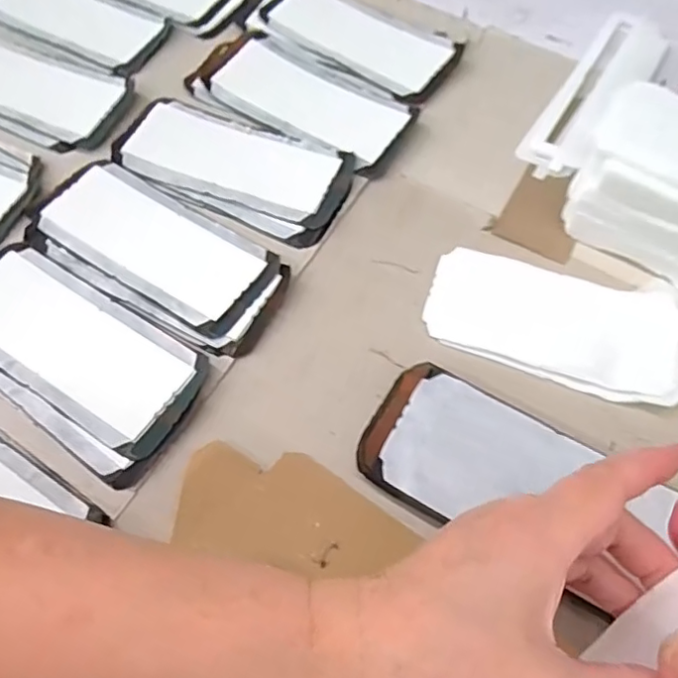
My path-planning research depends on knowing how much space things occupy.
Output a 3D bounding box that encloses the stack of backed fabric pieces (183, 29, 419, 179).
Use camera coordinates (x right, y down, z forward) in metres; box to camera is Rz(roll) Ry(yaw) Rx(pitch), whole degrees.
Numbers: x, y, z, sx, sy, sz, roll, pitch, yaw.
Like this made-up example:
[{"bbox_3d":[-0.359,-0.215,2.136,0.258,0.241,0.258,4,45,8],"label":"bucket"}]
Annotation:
[{"bbox_3d":[-0.030,-0.183,0.450,0.173,0.012,0.081,33,66,18],"label":"stack of backed fabric pieces"}]

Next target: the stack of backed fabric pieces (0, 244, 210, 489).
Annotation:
[{"bbox_3d":[-0.159,0.007,0.349,0.163,0.009,0.081,30,65,17],"label":"stack of backed fabric pieces"}]

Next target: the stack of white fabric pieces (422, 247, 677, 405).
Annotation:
[{"bbox_3d":[0.131,-0.011,0.360,0.152,0.005,0.077,17,62,10],"label":"stack of white fabric pieces"}]

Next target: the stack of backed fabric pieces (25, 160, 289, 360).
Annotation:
[{"bbox_3d":[-0.117,-0.056,0.385,0.176,0.006,0.083,30,65,17],"label":"stack of backed fabric pieces"}]

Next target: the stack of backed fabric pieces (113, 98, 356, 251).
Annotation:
[{"bbox_3d":[-0.076,-0.124,0.419,0.168,0.007,0.080,24,64,14],"label":"stack of backed fabric pieces"}]

